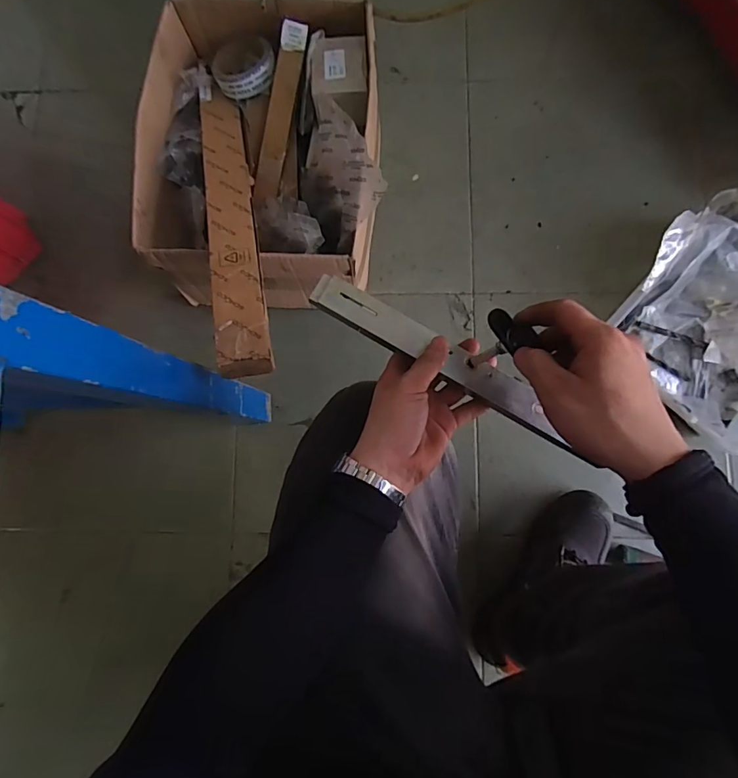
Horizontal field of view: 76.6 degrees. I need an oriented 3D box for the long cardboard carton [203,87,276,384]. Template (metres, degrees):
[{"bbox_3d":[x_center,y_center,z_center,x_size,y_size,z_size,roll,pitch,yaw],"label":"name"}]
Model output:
[{"bbox_3d":[-0.184,-0.235,0.630,0.059,0.030,0.494,-13,63,0],"label":"long cardboard carton"}]

